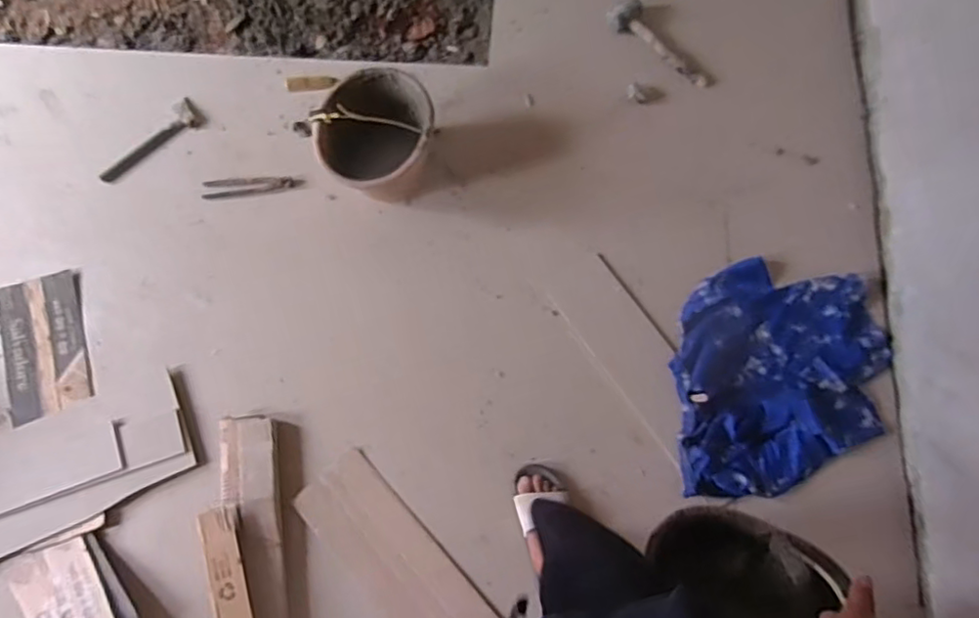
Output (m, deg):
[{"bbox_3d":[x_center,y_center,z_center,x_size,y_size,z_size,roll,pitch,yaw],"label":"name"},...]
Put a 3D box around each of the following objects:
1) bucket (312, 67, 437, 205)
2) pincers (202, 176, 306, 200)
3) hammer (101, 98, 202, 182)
[{"bbox_3d":[-0.251,-0.416,1.337,0.236,0.335,0.250,7,75,4],"label":"bucket"},{"bbox_3d":[-0.584,-0.302,1.489,0.242,0.025,0.051,-2,75,1],"label":"pincers"},{"bbox_3d":[-0.853,-0.417,1.525,0.284,0.020,0.074,-41,77,-9],"label":"hammer"}]

